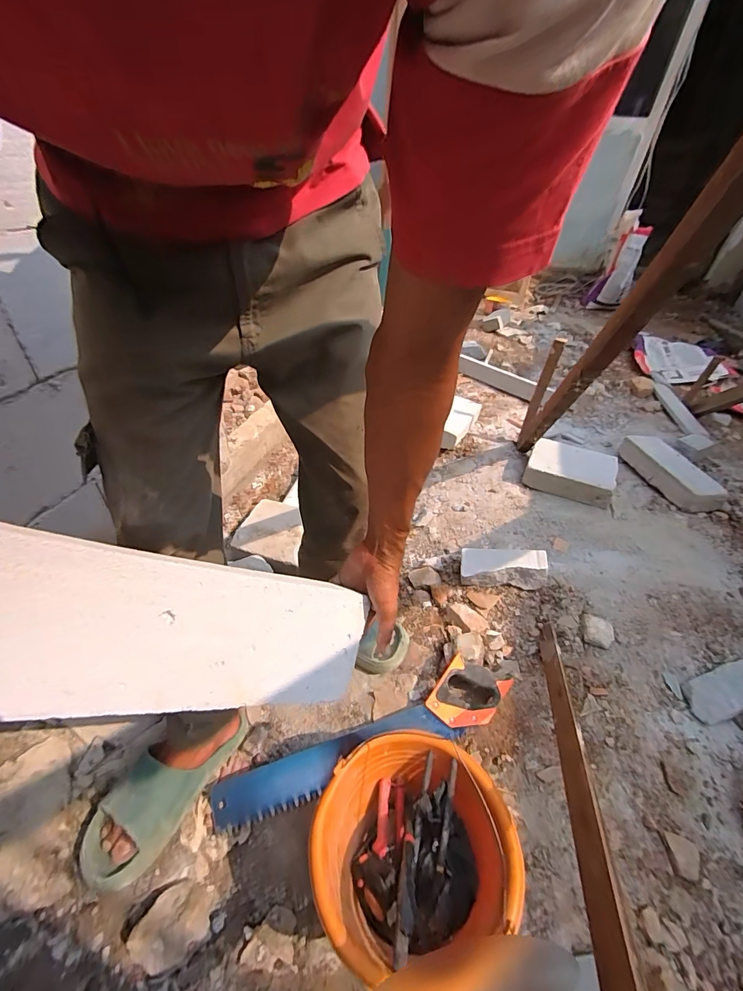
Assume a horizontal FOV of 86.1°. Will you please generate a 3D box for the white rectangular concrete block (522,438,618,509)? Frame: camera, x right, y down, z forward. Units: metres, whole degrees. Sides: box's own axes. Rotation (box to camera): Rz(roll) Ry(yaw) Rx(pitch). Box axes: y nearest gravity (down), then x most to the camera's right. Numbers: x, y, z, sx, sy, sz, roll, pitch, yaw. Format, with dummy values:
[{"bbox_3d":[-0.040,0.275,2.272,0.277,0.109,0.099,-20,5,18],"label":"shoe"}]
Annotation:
[{"bbox_3d":[0.609,-0.070,1.234,0.259,0.110,0.176,24,44,22],"label":"white rectangular concrete block"}]

